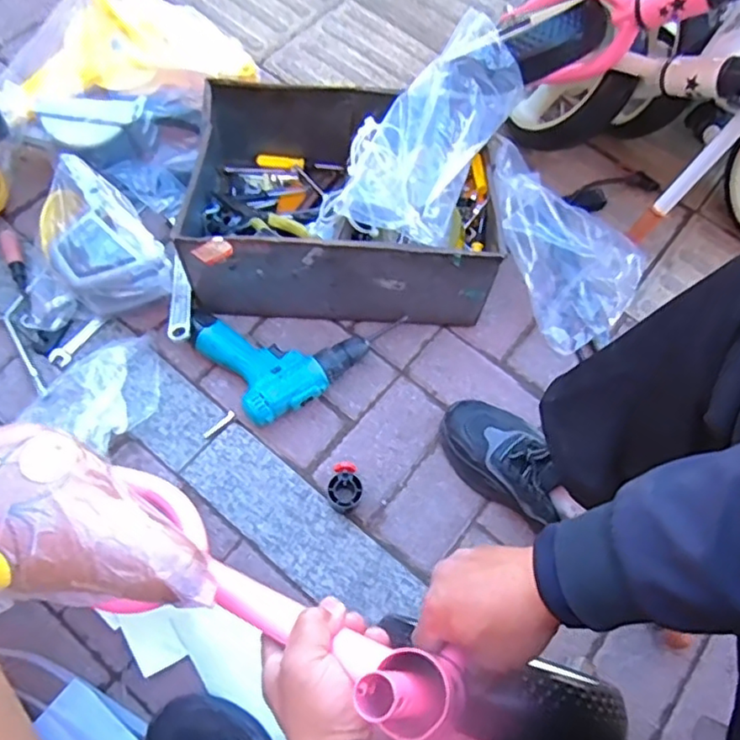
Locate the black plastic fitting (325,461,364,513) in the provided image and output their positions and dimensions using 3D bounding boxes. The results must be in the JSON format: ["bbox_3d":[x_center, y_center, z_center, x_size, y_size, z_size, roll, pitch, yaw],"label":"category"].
[{"bbox_3d":[-0.032,0.144,0.776,0.044,0.031,0.062,-1,66,-3],"label":"black plastic fitting"}]

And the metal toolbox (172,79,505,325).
[{"bbox_3d":[-0.041,-0.231,0.869,0.413,0.171,0.286,4,67,-3],"label":"metal toolbox"}]

